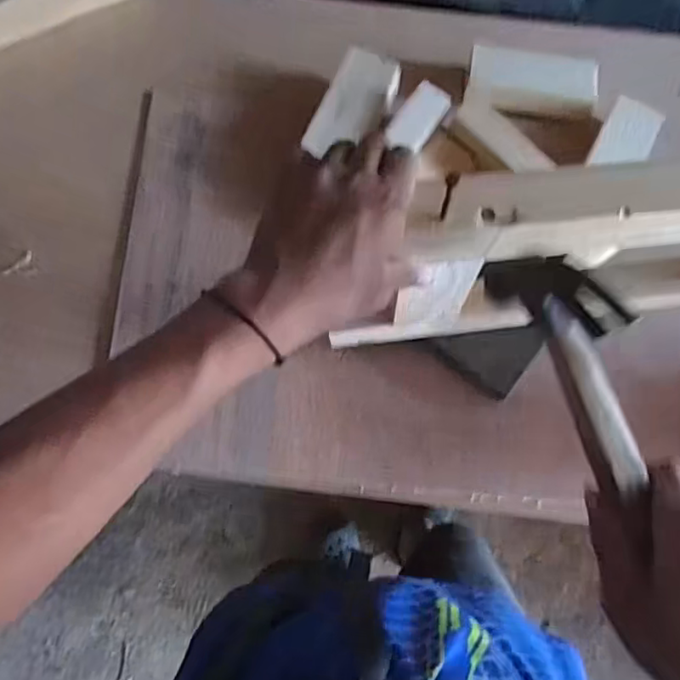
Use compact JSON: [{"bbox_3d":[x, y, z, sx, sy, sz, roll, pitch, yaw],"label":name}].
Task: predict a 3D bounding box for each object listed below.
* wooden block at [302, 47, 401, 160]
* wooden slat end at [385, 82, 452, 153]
[{"bbox_3d":[0.015,-0.259,0.671,0.065,0.032,0.129,23,78,5],"label":"wooden block"},{"bbox_3d":[0.085,-0.240,0.654,0.042,0.010,0.081,40,81,-19],"label":"wooden slat end"}]

